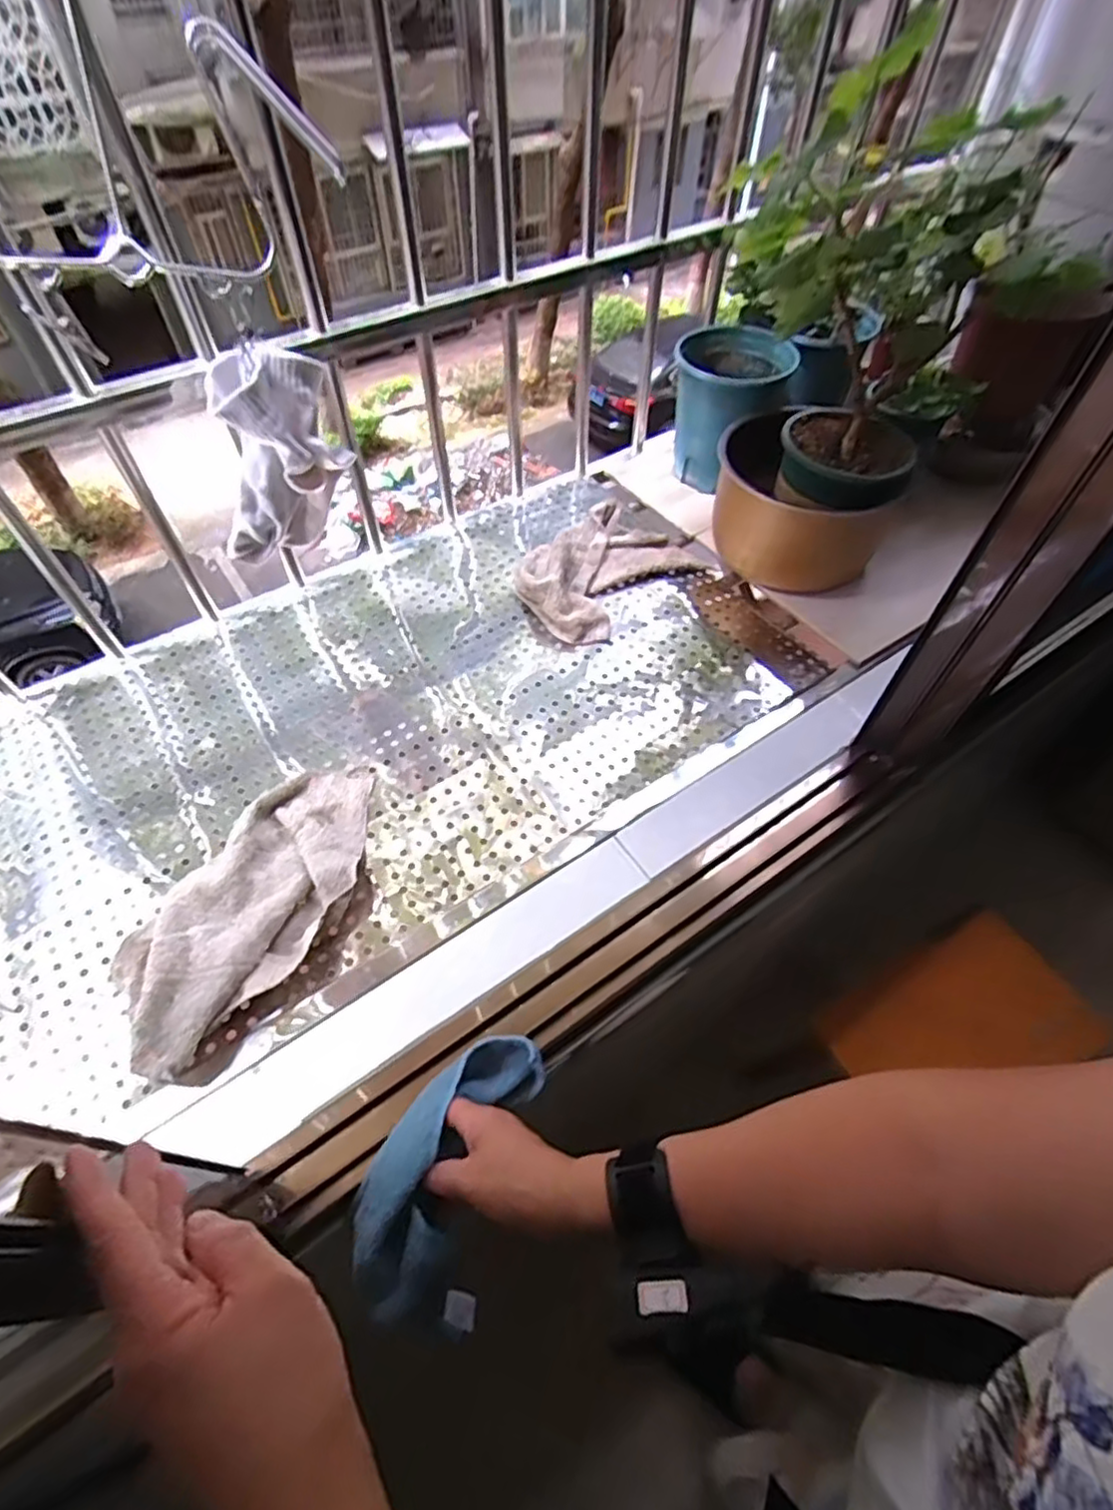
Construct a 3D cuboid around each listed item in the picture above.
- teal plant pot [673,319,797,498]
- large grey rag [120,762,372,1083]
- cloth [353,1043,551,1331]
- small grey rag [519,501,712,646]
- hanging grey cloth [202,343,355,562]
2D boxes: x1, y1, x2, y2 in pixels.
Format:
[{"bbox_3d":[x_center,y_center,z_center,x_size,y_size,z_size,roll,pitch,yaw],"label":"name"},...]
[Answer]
[{"bbox_3d":[0.242,-0.487,0.962,0.153,0.185,0.147,14,55,9],"label":"teal plant pot"},{"bbox_3d":[-0.272,0.125,0.607,0.143,0.059,0.310,23,58,14],"label":"large grey rag"},{"bbox_3d":[-0.074,0.289,0.465,0.098,0.049,0.185,21,64,12],"label":"cloth"},{"bbox_3d":[0.063,-0.255,0.875,0.245,0.059,0.166,-38,63,-25],"label":"small grey rag"},{"bbox_3d":[-0.255,-0.253,0.603,0.124,0.192,0.089,-24,58,-17],"label":"hanging grey cloth"}]

